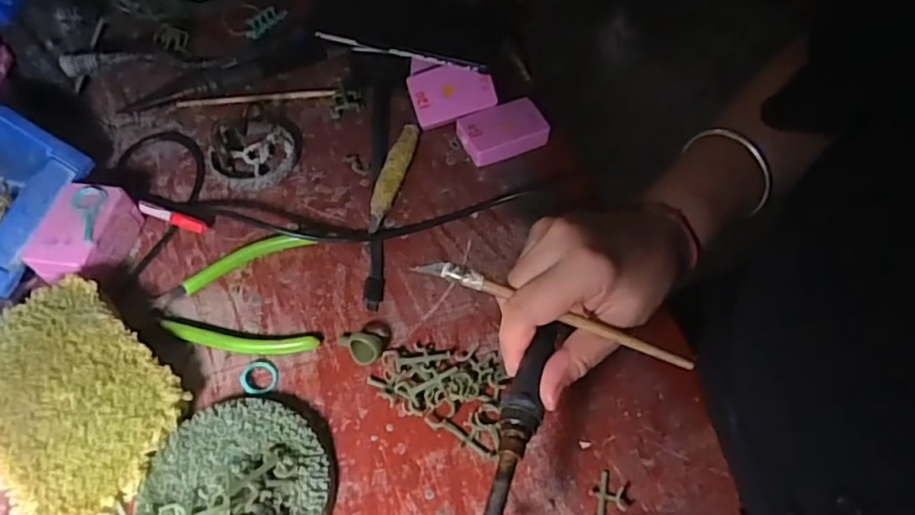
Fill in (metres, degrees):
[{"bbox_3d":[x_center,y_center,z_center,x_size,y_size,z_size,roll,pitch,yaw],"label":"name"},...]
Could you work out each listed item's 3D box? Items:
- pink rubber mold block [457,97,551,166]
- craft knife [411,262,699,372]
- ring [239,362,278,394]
[{"bbox_3d":[0.038,-0.107,0.504,0.069,0.022,0.045,-17,58,-12],"label":"pink rubber mold block"},{"bbox_3d":[0.051,0.029,0.320,0.155,0.009,0.008,21,58,6],"label":"craft knife"},{"bbox_3d":[-0.130,0.078,0.386,0.023,0.005,0.022,0,56,-1],"label":"ring"}]

